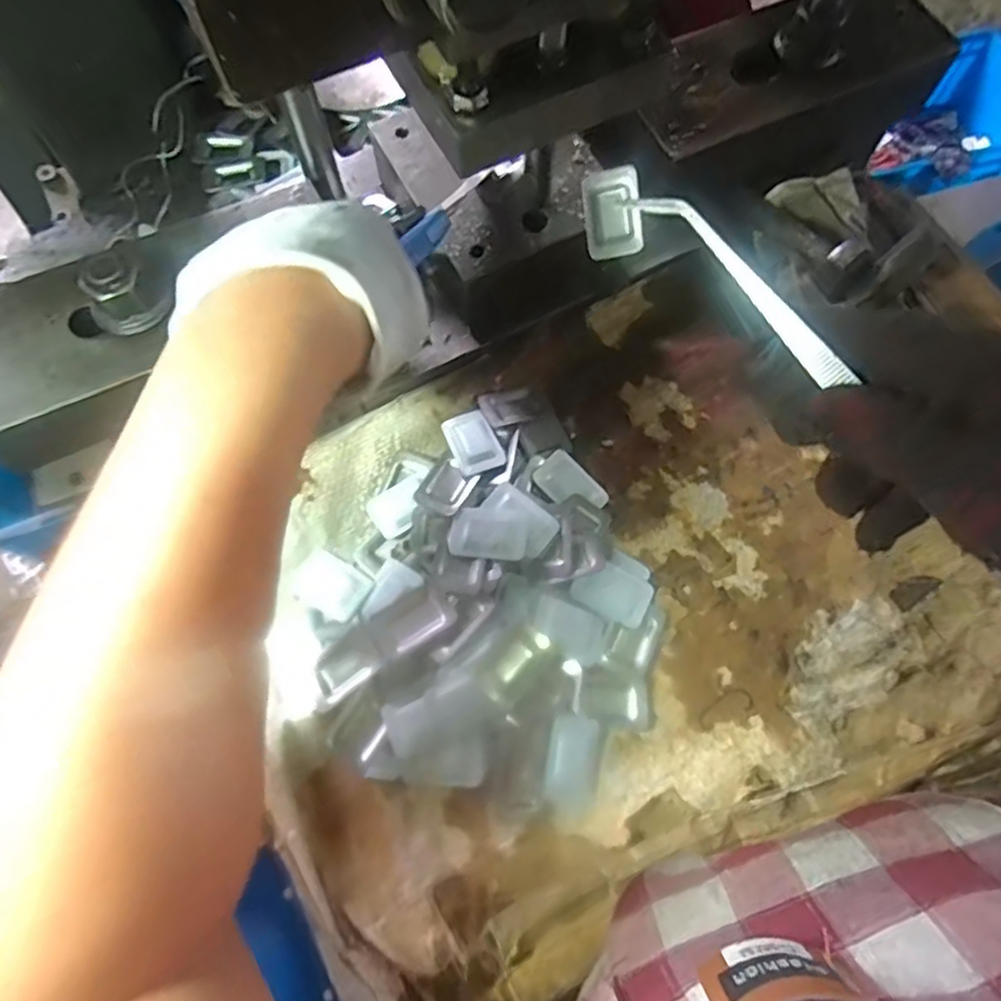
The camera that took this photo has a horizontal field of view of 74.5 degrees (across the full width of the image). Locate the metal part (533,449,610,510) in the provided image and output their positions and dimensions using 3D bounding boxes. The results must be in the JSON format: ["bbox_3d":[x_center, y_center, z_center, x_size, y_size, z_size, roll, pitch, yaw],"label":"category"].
[{"bbox_3d":[0.039,-0.008,0.364,0.026,0.008,0.039,-43,77,-13],"label":"metal part"}]

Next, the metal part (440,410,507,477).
[{"bbox_3d":[-0.015,-0.033,0.366,0.026,0.007,0.039,-23,73,-8],"label":"metal part"}]

